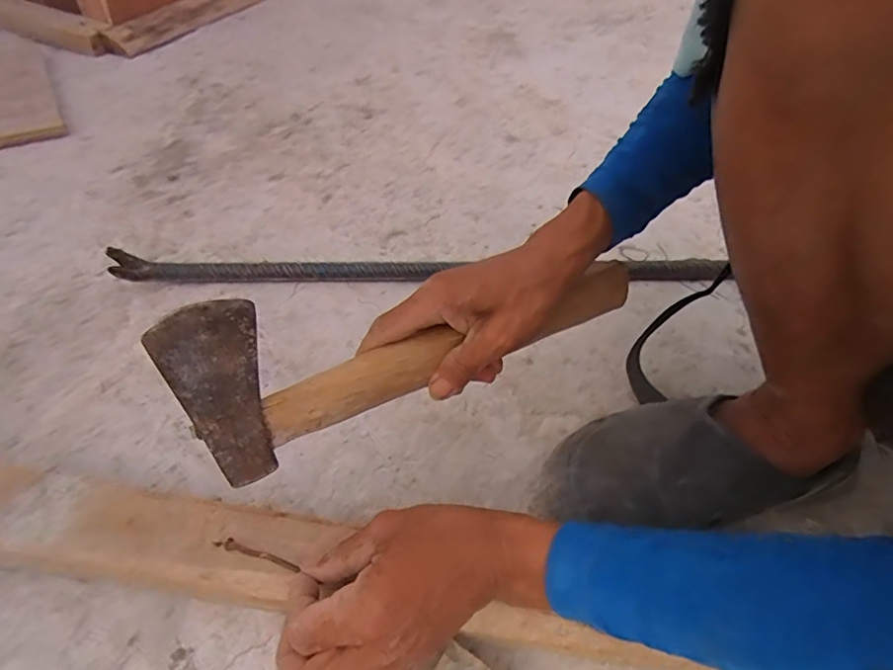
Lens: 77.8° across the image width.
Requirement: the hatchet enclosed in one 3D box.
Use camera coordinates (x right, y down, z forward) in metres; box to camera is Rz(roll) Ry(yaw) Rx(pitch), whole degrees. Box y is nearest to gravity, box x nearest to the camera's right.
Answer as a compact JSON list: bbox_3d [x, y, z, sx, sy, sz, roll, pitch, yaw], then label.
[{"bbox_3d":[-0.005,0.003,0.383,0.338,0.099,0.048,-15,51,-25],"label":"hatchet"}]

